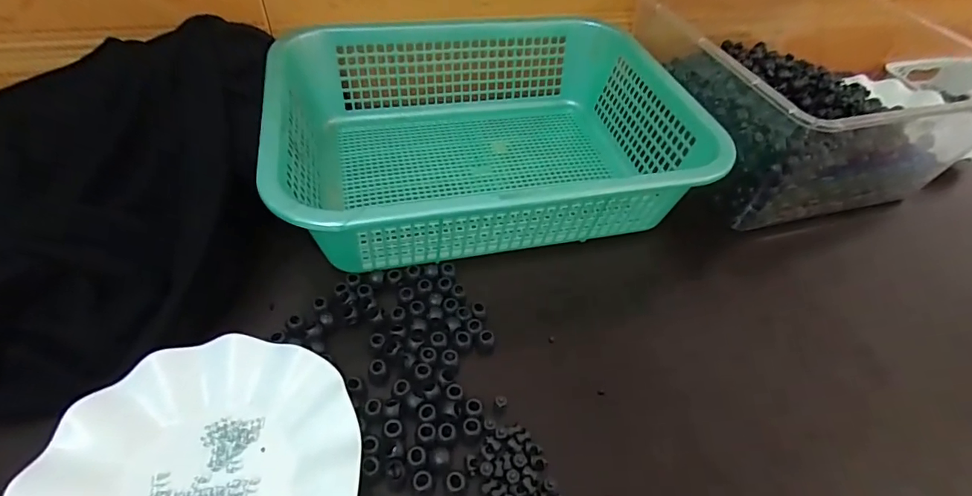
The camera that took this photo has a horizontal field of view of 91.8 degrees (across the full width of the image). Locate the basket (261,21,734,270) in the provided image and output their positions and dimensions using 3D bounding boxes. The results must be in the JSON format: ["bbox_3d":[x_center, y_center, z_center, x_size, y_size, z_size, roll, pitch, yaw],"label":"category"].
[{"bbox_3d":[-0.005,-0.112,0.472,0.388,0.103,0.302,-12,51,-16],"label":"basket"}]

